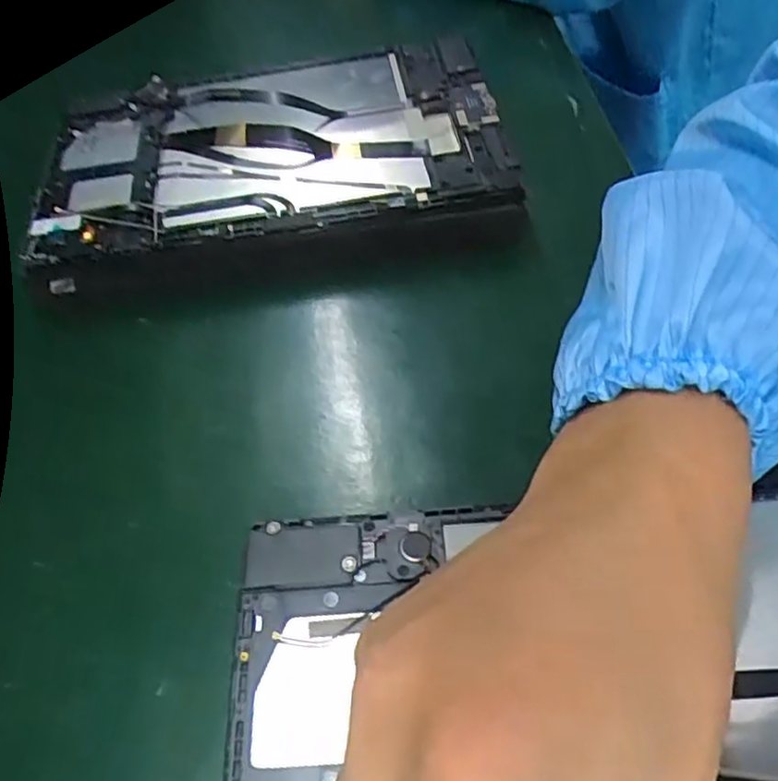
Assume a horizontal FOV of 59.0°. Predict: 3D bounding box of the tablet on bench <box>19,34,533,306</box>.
[{"bbox_3d":[-0.061,-0.121,0.368,0.242,0.035,0.160,-12,54,-4],"label":"tablet on bench"}]

